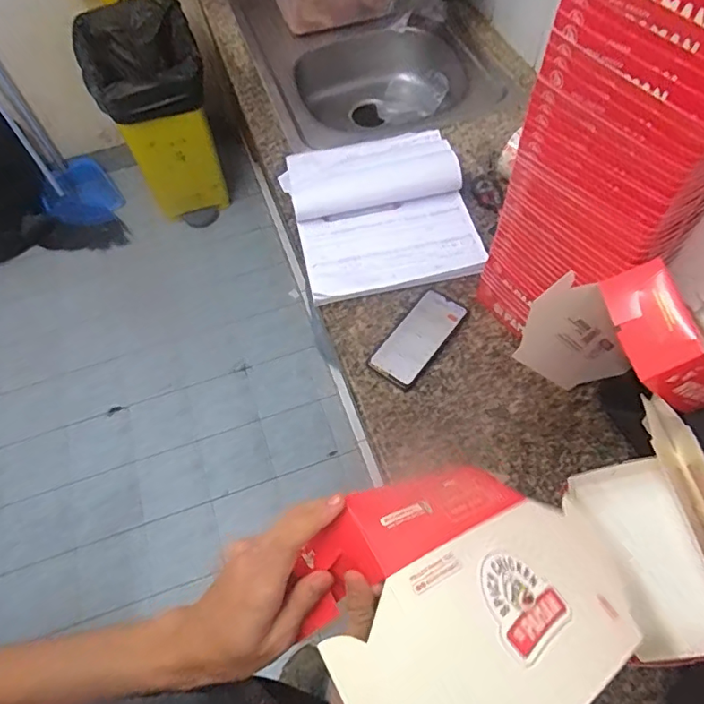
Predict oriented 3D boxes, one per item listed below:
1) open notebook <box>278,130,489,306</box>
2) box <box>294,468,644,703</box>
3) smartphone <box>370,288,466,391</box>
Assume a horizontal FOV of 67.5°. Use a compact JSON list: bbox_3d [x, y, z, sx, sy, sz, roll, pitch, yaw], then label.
[{"bbox_3d":[0.047,-0.264,0.936,0.308,0.030,0.368,-14,61,-4],"label":"open notebook"},{"bbox_3d":[0.091,0.185,0.393,0.266,0.080,0.186,2,48,-28],"label":"box"},{"bbox_3d":[0.102,-0.023,0.803,0.074,0.017,0.169,35,68,21],"label":"smartphone"}]

